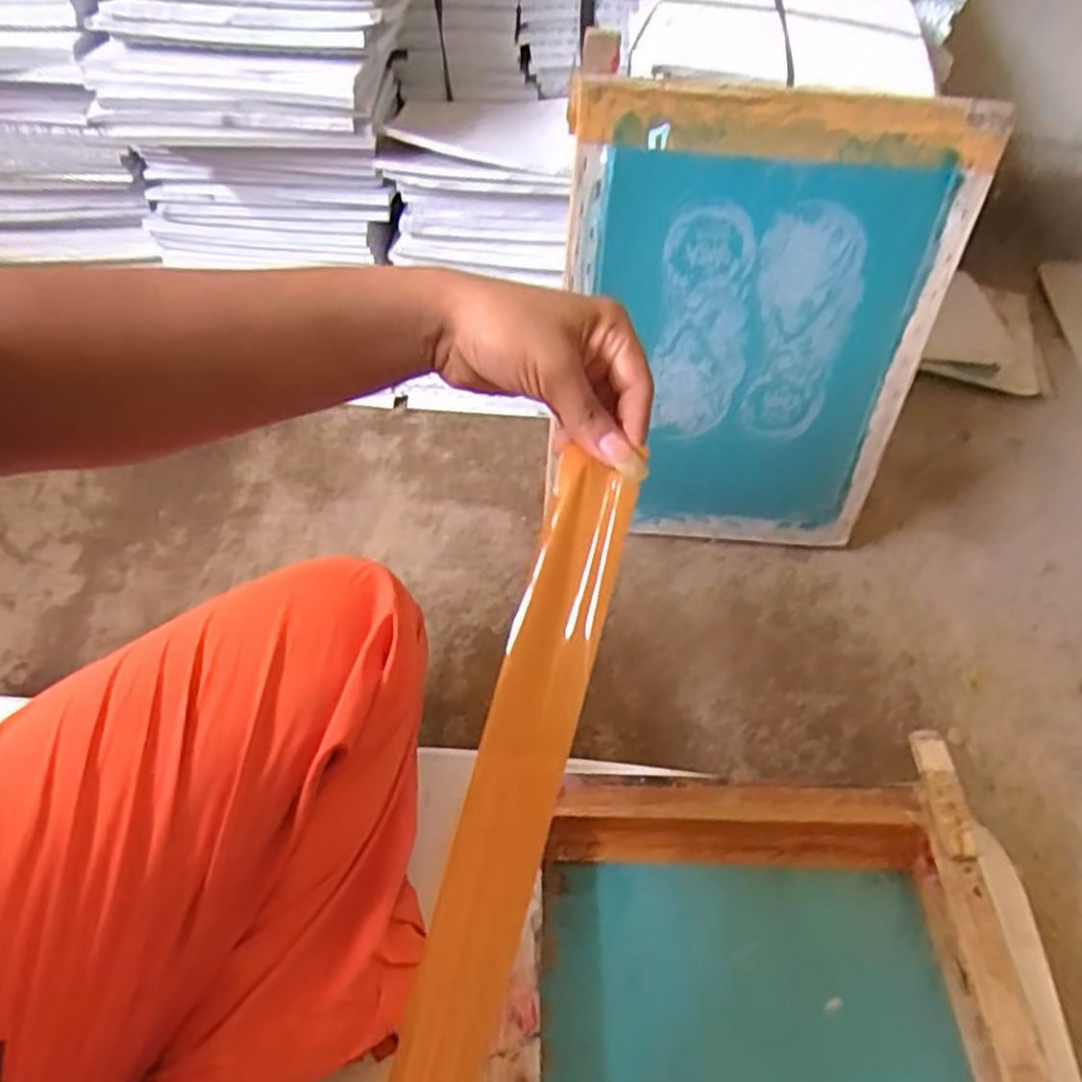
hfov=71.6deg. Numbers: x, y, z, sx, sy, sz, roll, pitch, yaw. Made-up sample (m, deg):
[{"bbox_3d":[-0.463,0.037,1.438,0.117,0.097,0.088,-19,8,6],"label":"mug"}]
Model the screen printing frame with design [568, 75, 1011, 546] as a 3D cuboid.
[{"bbox_3d":[0.203,-0.193,0.763,0.360,0.458,0.027,3,38,1],"label":"screen printing frame with design"}]

